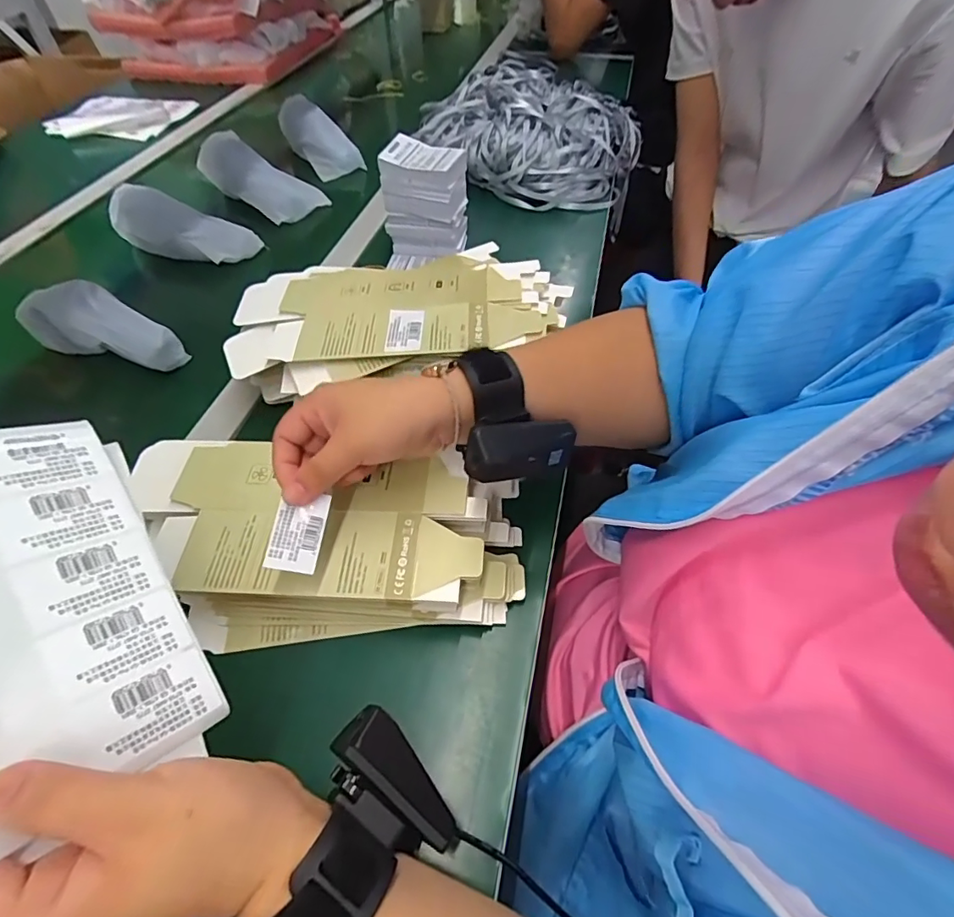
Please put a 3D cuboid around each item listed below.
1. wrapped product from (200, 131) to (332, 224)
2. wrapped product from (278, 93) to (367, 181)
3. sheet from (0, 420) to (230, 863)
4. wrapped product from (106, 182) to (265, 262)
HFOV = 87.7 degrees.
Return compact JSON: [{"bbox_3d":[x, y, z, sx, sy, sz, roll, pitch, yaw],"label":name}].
[{"bbox_3d":[-0.310,-0.403,0.715,0.182,0.078,0.097,30,58,22],"label":"wrapped product"},{"bbox_3d":[-0.266,-0.524,0.812,0.069,0.047,0.188,-33,71,-22],"label":"wrapped product"},{"bbox_3d":[-0.188,0.060,0.208,0.101,0.008,0.165,-16,73,-49],"label":"sheet"},{"bbox_3d":[-0.373,-0.292,0.630,0.181,0.064,0.070,20,55,16],"label":"wrapped product"}]

